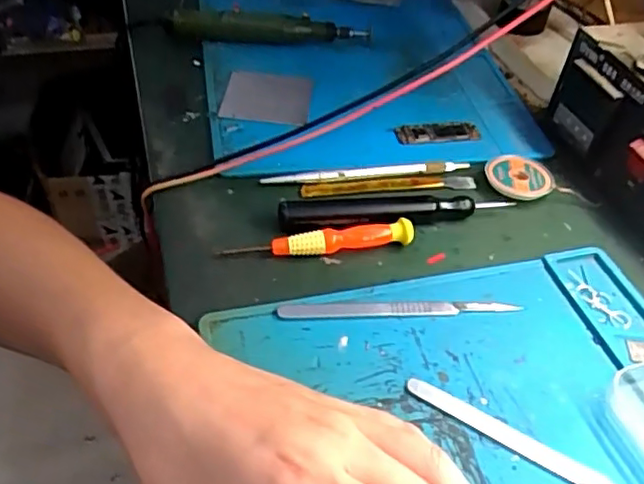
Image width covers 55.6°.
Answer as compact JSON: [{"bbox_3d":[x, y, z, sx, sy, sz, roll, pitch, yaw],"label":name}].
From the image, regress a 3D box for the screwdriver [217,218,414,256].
[{"bbox_3d":[-0.002,0.000,0.361,0.113,0.015,0.013,-3,45,-7],"label":"screwdriver"}]

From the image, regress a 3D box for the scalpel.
[{"bbox_3d":[0.042,0.036,0.333,0.130,0.004,0.010,0,45,-5],"label":"scalpel"}]

